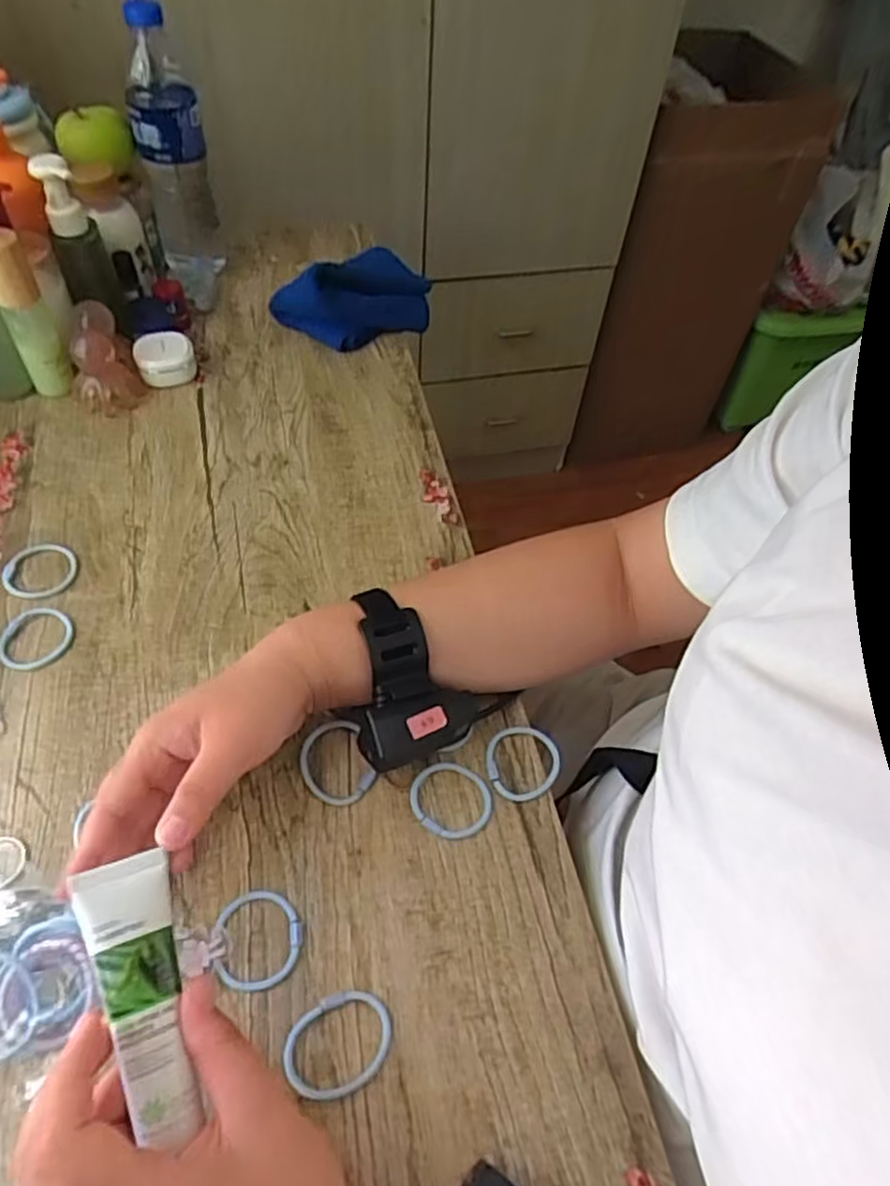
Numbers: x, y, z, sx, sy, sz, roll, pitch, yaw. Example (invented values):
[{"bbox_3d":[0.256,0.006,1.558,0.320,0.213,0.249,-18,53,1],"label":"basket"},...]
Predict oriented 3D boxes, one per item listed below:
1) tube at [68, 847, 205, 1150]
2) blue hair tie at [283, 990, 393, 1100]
[{"bbox_3d":[-0.123,0.161,0.290,0.034,0.012,0.102,-15,68,-15],"label":"tube"},{"bbox_3d":[-0.051,0.222,0.352,0.051,0.004,0.042,-30,60,-24],"label":"blue hair tie"}]

